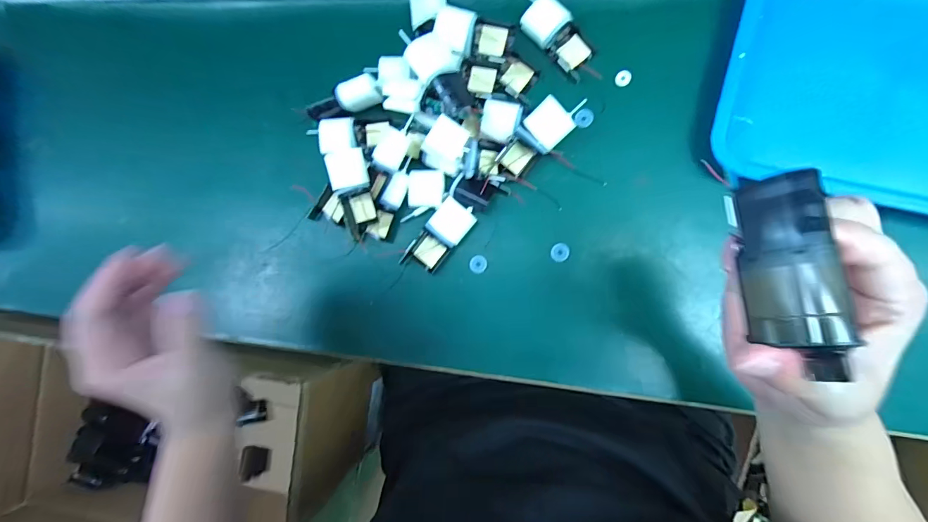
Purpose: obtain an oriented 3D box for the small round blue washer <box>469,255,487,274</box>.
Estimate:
[{"bbox_3d":[0.015,0.003,0.410,0.018,0.004,0.019,-1,87,9],"label":"small round blue washer"}]

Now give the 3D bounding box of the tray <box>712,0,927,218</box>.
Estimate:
[{"bbox_3d":[0.371,-0.158,0.338,0.276,0.031,0.220,13,89,10],"label":"tray"}]

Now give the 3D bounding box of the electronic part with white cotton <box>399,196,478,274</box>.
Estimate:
[{"bbox_3d":[-0.026,-0.024,0.407,0.037,0.021,0.081,39,93,9],"label":"electronic part with white cotton"}]

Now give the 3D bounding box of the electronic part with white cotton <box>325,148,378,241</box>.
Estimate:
[{"bbox_3d":[-0.108,-0.067,0.396,0.037,0.016,0.084,-10,100,8],"label":"electronic part with white cotton"}]

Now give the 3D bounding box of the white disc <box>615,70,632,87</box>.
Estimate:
[{"bbox_3d":[0.158,-0.181,0.395,0.015,0.004,0.015,0,88,9],"label":"white disc"}]

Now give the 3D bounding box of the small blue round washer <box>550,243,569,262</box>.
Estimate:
[{"bbox_3d":[0.096,-0.008,0.399,0.017,0.007,0.019,39,93,9],"label":"small blue round washer"}]

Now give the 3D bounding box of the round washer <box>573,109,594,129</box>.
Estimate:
[{"bbox_3d":[0.120,-0.143,0.399,0.018,0.004,0.019,-1,87,9],"label":"round washer"}]

